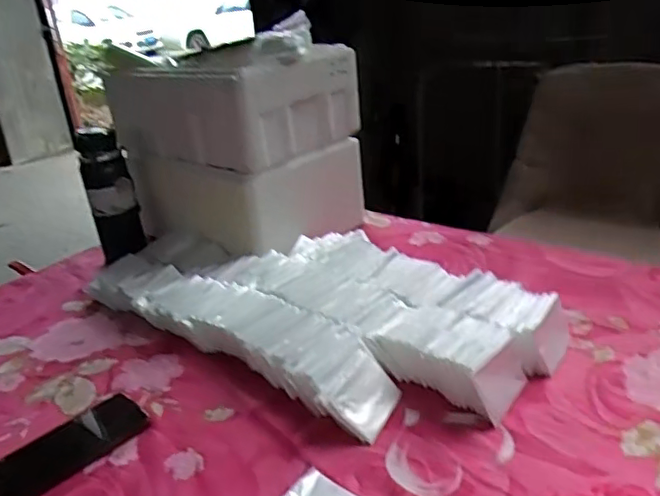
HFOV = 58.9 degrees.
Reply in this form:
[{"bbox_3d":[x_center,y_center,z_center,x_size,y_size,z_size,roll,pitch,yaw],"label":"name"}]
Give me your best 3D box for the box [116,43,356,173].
[{"bbox_3d":[-0.163,-0.250,0.988,0.344,0.153,0.244,14,31,36],"label":"box"}]

